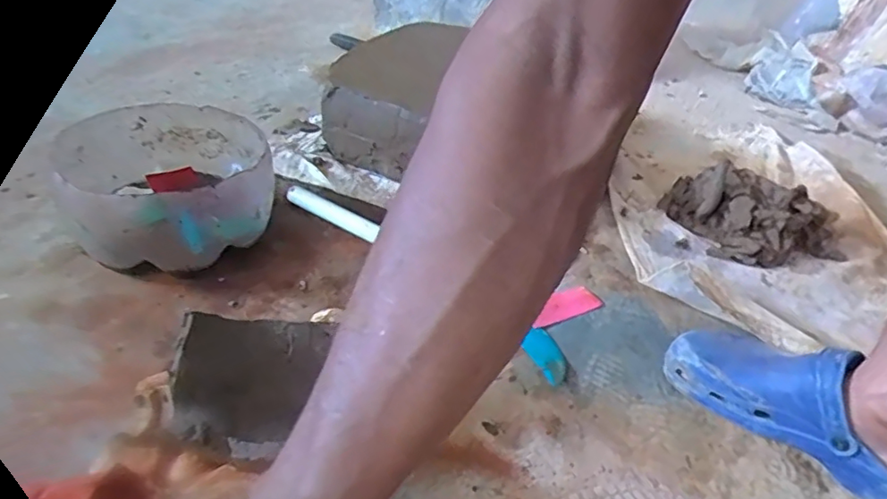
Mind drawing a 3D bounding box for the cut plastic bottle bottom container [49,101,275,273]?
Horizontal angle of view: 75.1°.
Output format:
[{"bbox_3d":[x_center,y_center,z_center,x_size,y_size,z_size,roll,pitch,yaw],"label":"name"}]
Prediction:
[{"bbox_3d":[-0.356,-0.083,0.763,0.233,0.139,0.270,-11,40,-22],"label":"cut plastic bottle bottom container"}]

